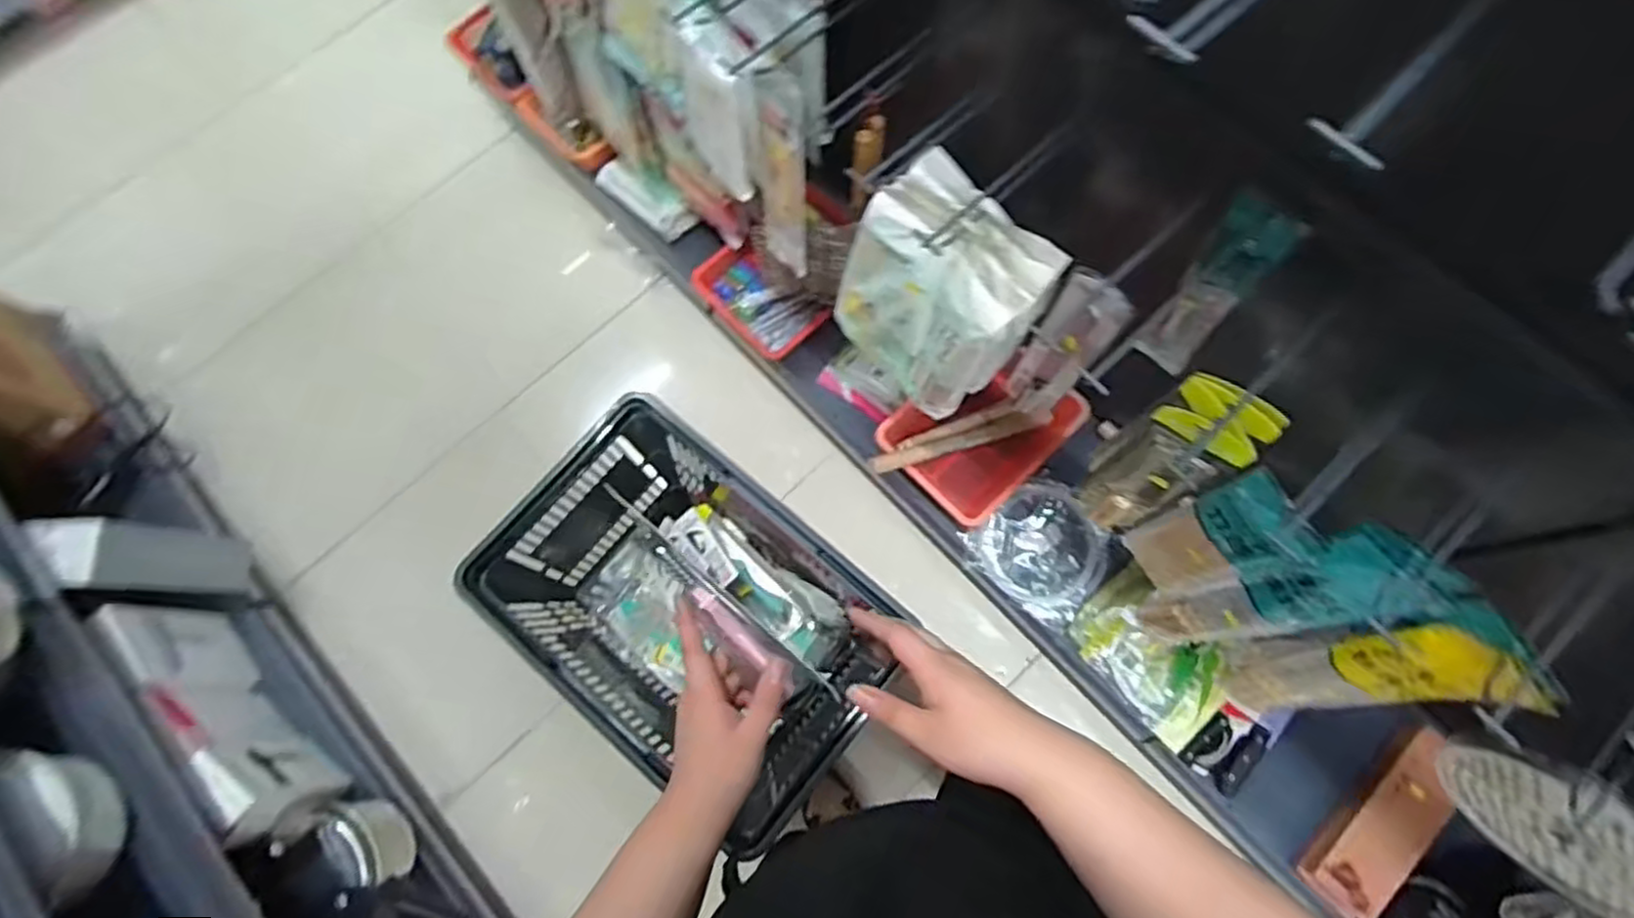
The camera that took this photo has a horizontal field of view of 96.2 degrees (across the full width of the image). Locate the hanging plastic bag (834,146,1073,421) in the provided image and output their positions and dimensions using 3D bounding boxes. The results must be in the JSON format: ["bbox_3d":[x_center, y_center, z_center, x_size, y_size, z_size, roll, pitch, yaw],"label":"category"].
[{"bbox_3d":[0.155,-0.215,0.951,0.130,0.332,0.236,-41,76,-10],"label":"hanging plastic bag"}]

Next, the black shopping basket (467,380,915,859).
[{"bbox_3d":[-0.148,0.203,0.964,0.471,0.257,0.317,39,78,12],"label":"black shopping basket"}]

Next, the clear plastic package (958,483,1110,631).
[{"bbox_3d":[0.439,0.172,1.427,0.242,0.050,0.223,37,78,12],"label":"clear plastic package"}]

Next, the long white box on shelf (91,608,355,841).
[{"bbox_3d":[-1.038,0.445,1.286,0.070,0.242,0.474,-42,77,-10],"label":"long white box on shelf"}]

